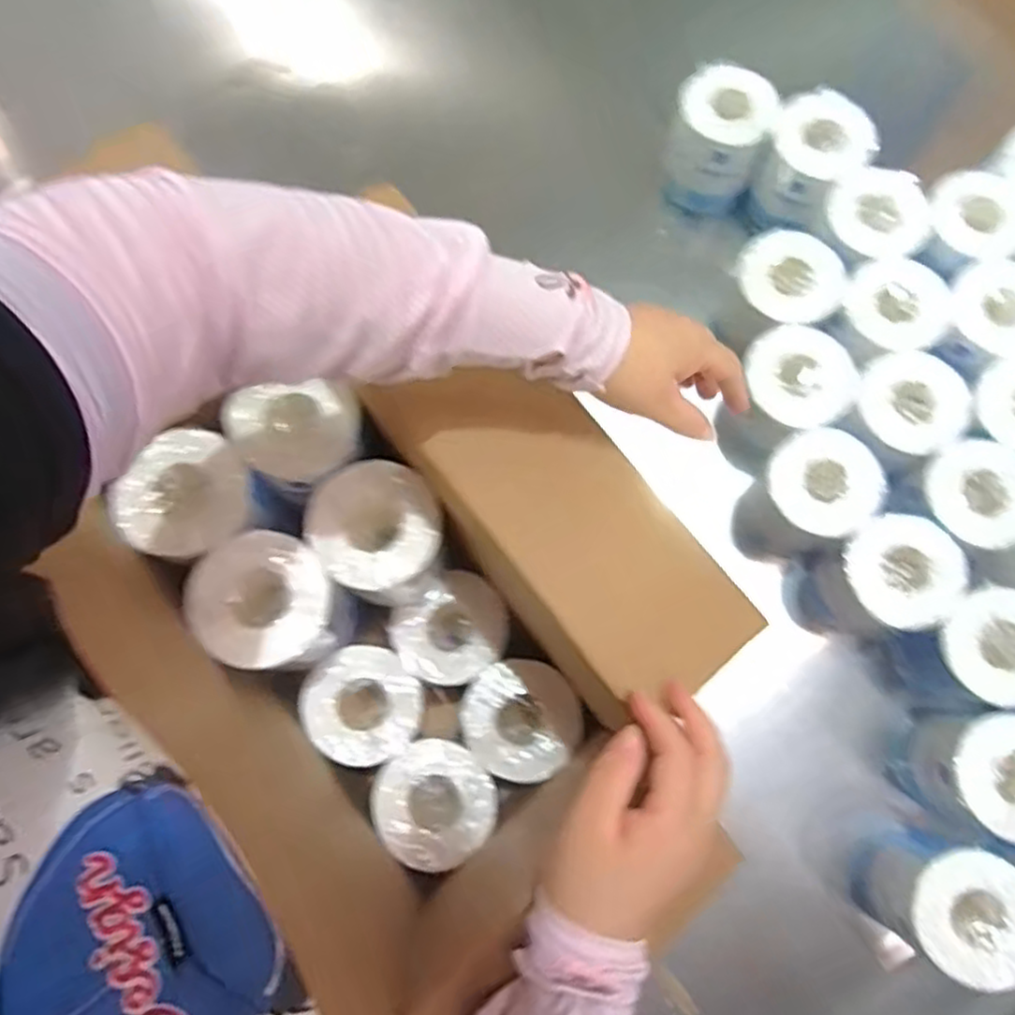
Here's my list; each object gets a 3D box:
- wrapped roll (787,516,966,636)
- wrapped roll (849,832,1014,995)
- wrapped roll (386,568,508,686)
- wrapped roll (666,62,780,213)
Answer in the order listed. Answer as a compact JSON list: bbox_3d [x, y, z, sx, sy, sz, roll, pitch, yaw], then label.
[{"bbox_3d":[0.359,0.073,0.702,0.100,0.159,0.095,0,77,1],"label":"wrapped roll"},{"bbox_3d":[0.386,0.350,0.631,0.099,0.138,0.098,26,79,7],"label":"wrapped roll"},{"bbox_3d":[-0.052,0.118,0.654,0.094,0.075,0.094,-37,79,-7],"label":"wrapped roll"},{"bbox_3d":[0.240,-0.423,0.815,0.106,0.119,0.104,14,78,5],"label":"wrapped roll"}]

